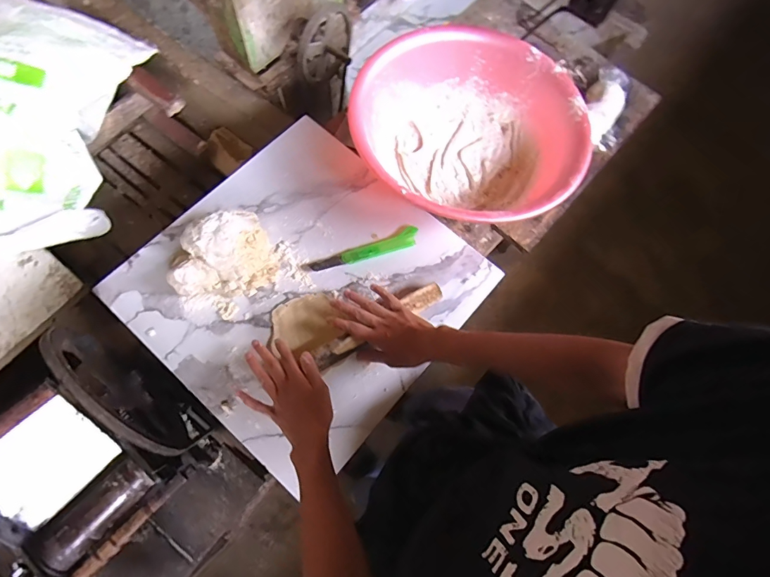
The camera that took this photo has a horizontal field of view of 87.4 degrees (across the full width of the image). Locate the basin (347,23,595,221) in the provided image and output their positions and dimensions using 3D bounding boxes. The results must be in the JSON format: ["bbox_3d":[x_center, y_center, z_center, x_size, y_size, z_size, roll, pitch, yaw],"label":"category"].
[{"bbox_3d":[0.155,-0.289,0.746,0.392,0.153,0.395,2,71,-6],"label":"basin"}]

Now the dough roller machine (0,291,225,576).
[{"bbox_3d":[-0.437,0.240,0.642,0.284,0.355,0.289,42,72,8],"label":"dough roller machine"}]

